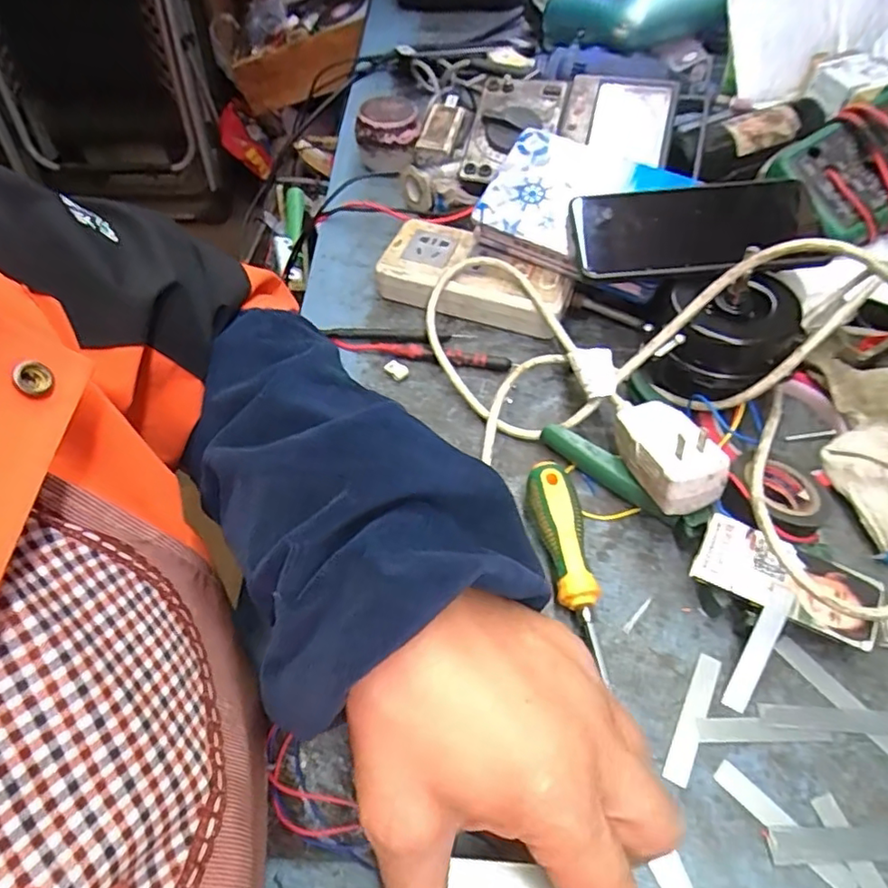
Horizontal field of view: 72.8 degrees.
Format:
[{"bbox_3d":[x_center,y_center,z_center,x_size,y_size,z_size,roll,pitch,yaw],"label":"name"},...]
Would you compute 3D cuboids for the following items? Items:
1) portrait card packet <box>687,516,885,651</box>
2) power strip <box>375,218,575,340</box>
[{"bbox_3d":[0.179,0.071,0.314,0.088,0.009,0.037,23,71,12],"label":"portrait card packet"},{"bbox_3d":[0.025,-0.130,0.475,0.148,0.036,0.065,19,58,16],"label":"power strip"}]

